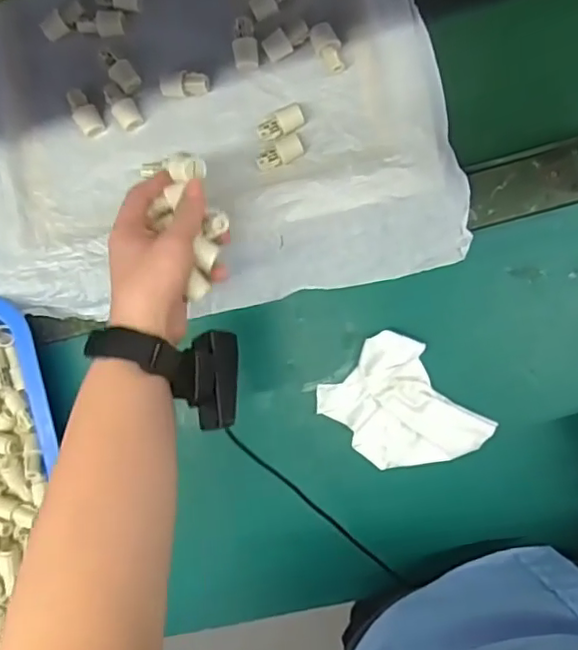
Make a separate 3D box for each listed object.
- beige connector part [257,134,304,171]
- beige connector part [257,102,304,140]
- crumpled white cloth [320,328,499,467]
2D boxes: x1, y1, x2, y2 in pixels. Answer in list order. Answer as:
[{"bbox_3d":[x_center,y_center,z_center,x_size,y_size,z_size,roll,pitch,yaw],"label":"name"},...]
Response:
[{"bbox_3d":[-0.008,-0.155,0.550,0.043,0.014,0.019,-26,87,4],"label":"beige connector part"},{"bbox_3d":[-0.007,-0.183,0.551,0.044,0.017,0.020,-30,86,4],"label":"beige connector part"},{"bbox_3d":[0.100,0.079,0.533,0.101,0.025,0.130,-44,86,3],"label":"crumpled white cloth"}]

